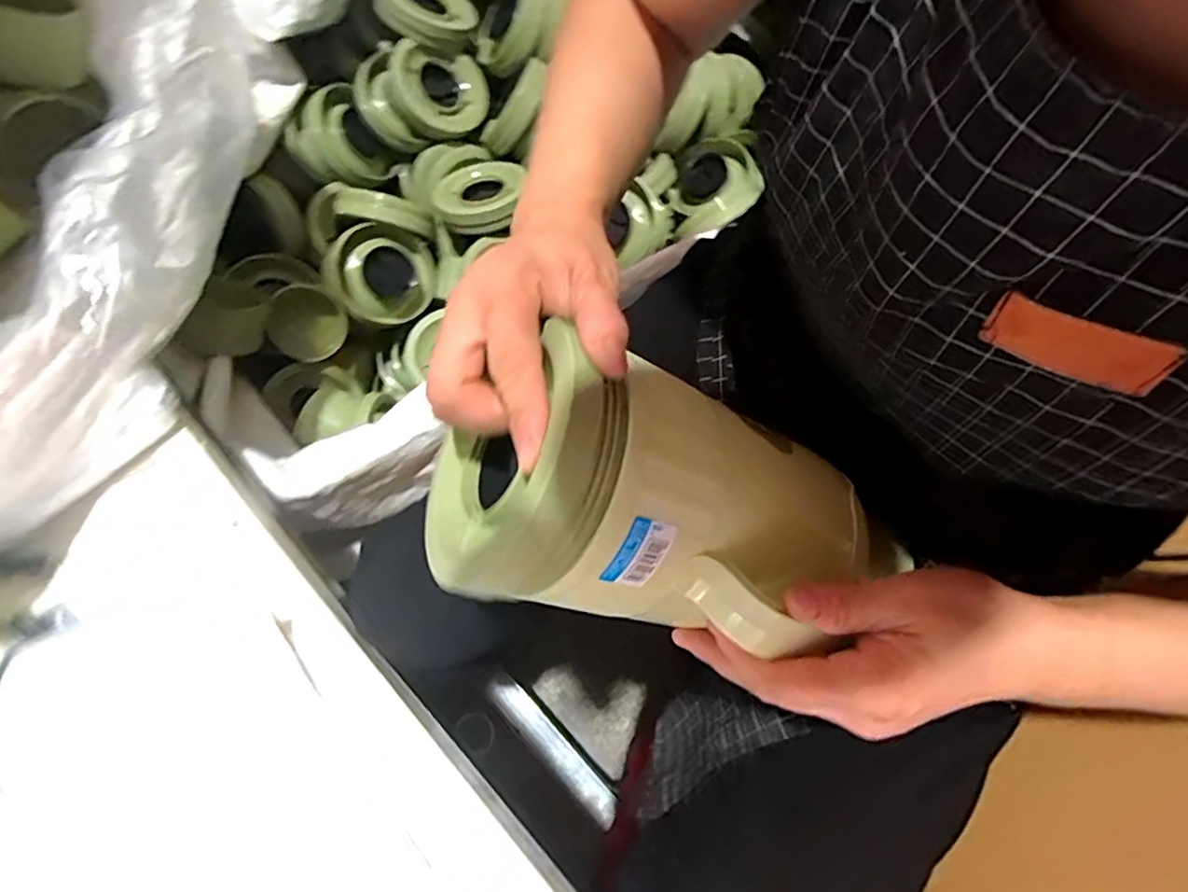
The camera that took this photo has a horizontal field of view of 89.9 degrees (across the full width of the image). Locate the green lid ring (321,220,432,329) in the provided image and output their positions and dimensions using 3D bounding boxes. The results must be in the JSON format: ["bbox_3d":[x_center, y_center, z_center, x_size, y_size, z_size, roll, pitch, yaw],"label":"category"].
[{"bbox_3d":[-0.296,-0.237,0.830,0.139,0.043,0.127,-4,98,-31],"label":"green lid ring"}]

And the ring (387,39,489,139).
[{"bbox_3d":[-0.227,-0.512,0.866,0.132,0.024,0.111,-3,108,-24],"label":"ring"}]

